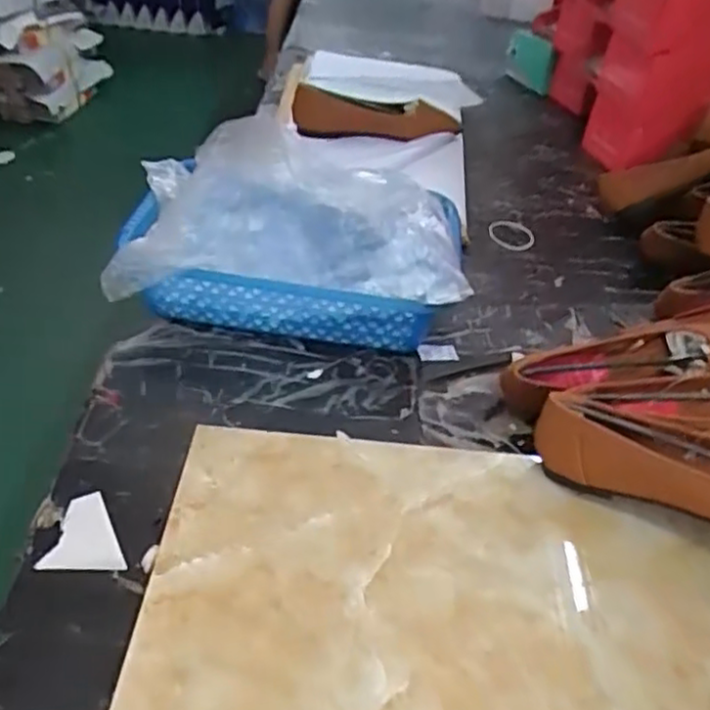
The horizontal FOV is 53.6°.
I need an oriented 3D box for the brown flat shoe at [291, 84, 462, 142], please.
[{"bbox_3d":[0.040,-0.347,1.016,0.249,0.064,0.076,-8,40,-19],"label":"brown flat shoe"}]

